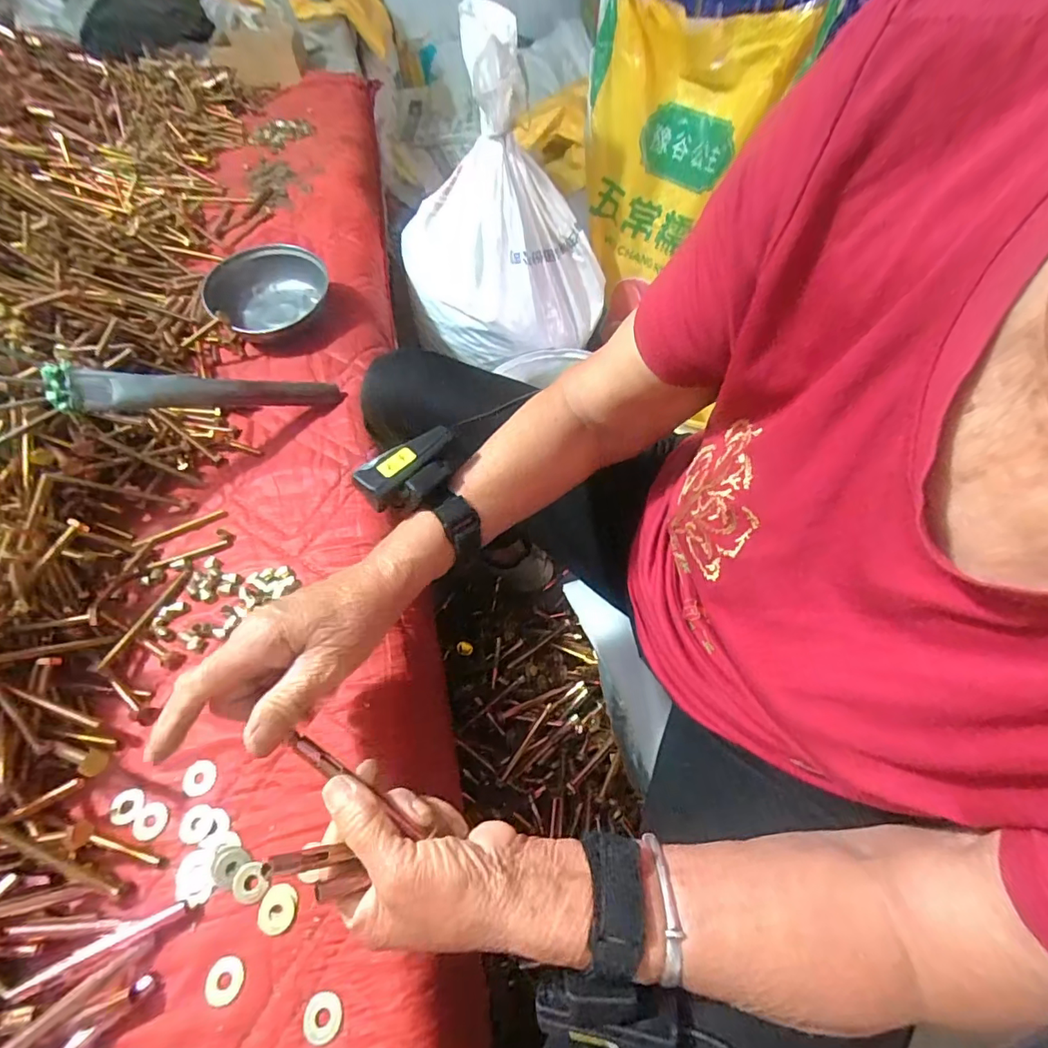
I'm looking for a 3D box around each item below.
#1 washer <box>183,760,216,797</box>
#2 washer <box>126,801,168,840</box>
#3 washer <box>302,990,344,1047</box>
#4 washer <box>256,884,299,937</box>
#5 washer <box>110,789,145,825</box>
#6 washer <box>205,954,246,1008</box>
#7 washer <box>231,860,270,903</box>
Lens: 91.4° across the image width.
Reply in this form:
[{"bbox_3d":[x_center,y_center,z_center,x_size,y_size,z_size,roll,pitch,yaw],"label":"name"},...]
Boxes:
[{"bbox_3d":[-0.228,0.178,0.359,0.022,0.004,0.022,-9,57,-3],"label":"washer"},{"bbox_3d":[-0.255,0.201,0.346,0.025,0.004,0.022,2,57,4],"label":"washer"},{"bbox_3d":[-0.114,0.278,0.288,0.022,0.004,0.022,-1,57,2],"label":"washer"},{"bbox_3d":[-0.152,0.238,0.316,0.022,0.004,0.024,-9,57,-3],"label":"washer"},{"bbox_3d":[-0.274,0.194,0.352,0.024,0.004,0.020,5,57,5],"label":"washer"},{"bbox_3d":[-0.175,0.267,0.298,0.022,0.004,0.022,-11,57,-4],"label":"washer"},{"bbox_3d":[-0.173,0.227,0.323,0.021,0.004,0.022,-1,57,2],"label":"washer"}]

